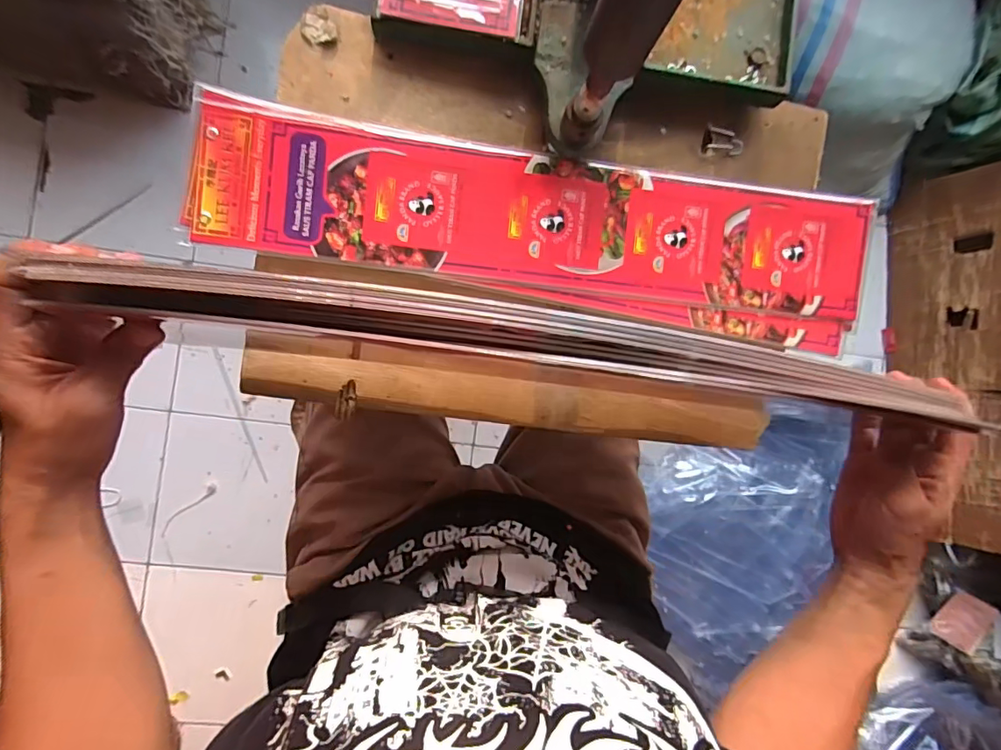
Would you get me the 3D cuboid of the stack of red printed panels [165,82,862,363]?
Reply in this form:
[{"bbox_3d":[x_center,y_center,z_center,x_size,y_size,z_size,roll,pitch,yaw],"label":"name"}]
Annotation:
[{"bbox_3d":[0.042,-0.122,0.418,0.545,0.007,0.121,9,91,-7],"label":"stack of red printed panels"}]

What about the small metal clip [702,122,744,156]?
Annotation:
[{"bbox_3d":[0.192,-0.199,0.441,0.036,0.009,0.022,17,88,-5],"label":"small metal clip"}]

